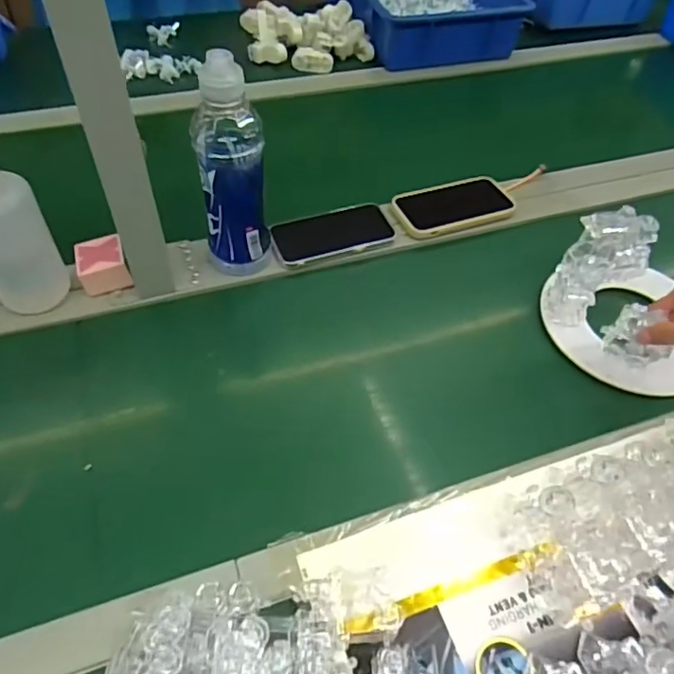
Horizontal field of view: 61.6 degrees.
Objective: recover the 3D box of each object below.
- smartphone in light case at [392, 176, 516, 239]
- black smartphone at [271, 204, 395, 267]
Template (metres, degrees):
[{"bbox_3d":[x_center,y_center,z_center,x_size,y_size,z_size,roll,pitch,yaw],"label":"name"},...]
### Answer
[{"bbox_3d":[0.154,-0.173,0.740,0.155,0.008,0.086,-14,54,-14],"label":"smartphone in light case"},{"bbox_3d":[-0.006,-0.129,0.697,0.147,0.009,0.074,-16,55,-16],"label":"black smartphone"}]

